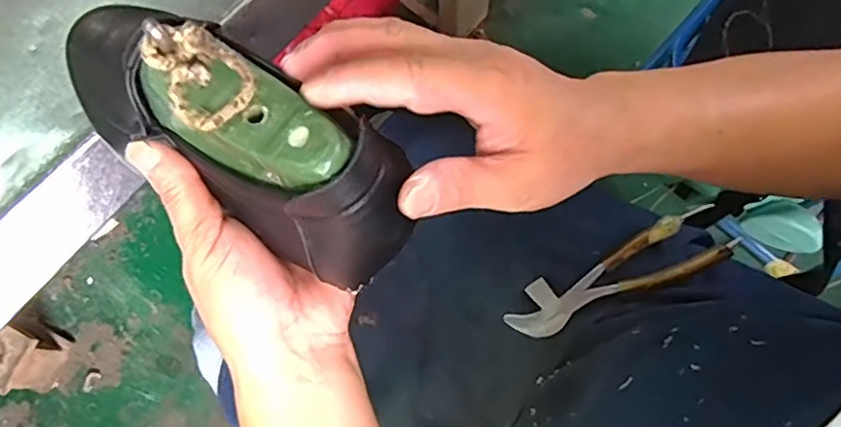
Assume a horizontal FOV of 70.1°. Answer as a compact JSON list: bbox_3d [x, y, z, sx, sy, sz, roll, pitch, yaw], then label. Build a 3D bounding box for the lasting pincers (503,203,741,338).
[{"bbox_3d":[0.161,0.049,0.490,0.188,0.022,0.047,-24,76,-6],"label":"lasting pincers"}]

